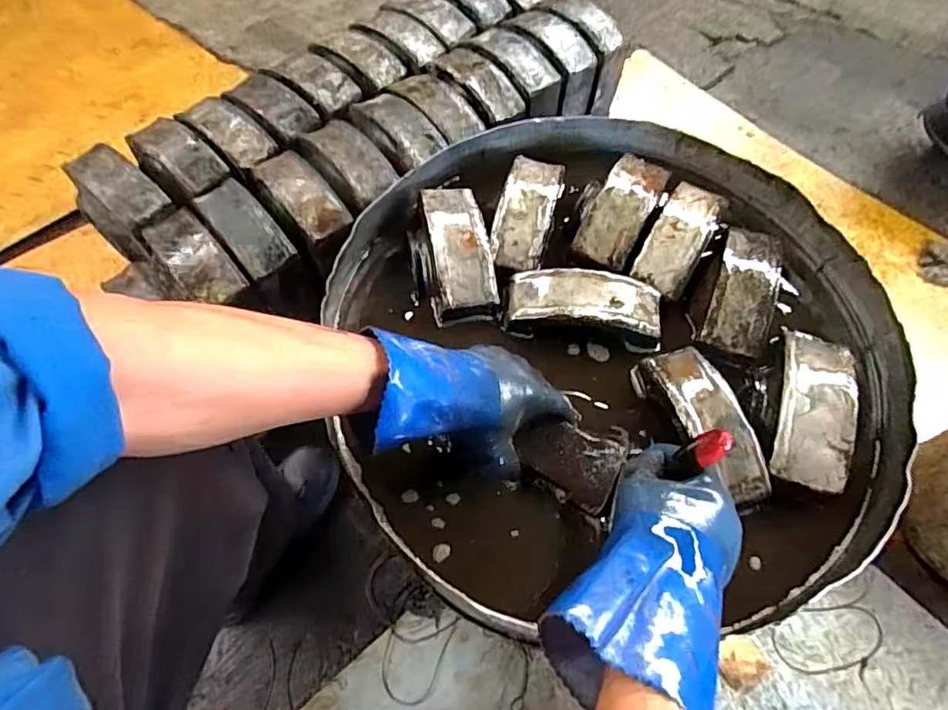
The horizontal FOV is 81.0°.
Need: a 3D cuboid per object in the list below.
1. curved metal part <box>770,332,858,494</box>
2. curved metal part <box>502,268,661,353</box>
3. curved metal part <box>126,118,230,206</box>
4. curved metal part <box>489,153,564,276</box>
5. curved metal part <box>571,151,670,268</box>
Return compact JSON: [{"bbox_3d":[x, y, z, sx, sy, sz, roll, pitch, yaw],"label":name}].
[{"bbox_3d":[0.322,0.047,0.522,0.059,0.025,0.154,18,63,8],"label":"curved metal part"},{"bbox_3d":[0.117,-0.053,0.588,0.163,0.041,0.067,7,62,2],"label":"curved metal part"},{"bbox_3d":[-0.387,-0.254,0.721,0.128,0.034,0.078,37,68,17],"label":"curved metal part"},{"bbox_3d":[0.061,-0.166,0.632,0.060,0.032,0.150,14,63,6],"label":"curved metal part"},{"bbox_3d":[0.169,-0.168,0.634,0.064,0.030,0.152,27,65,13],"label":"curved metal part"}]

